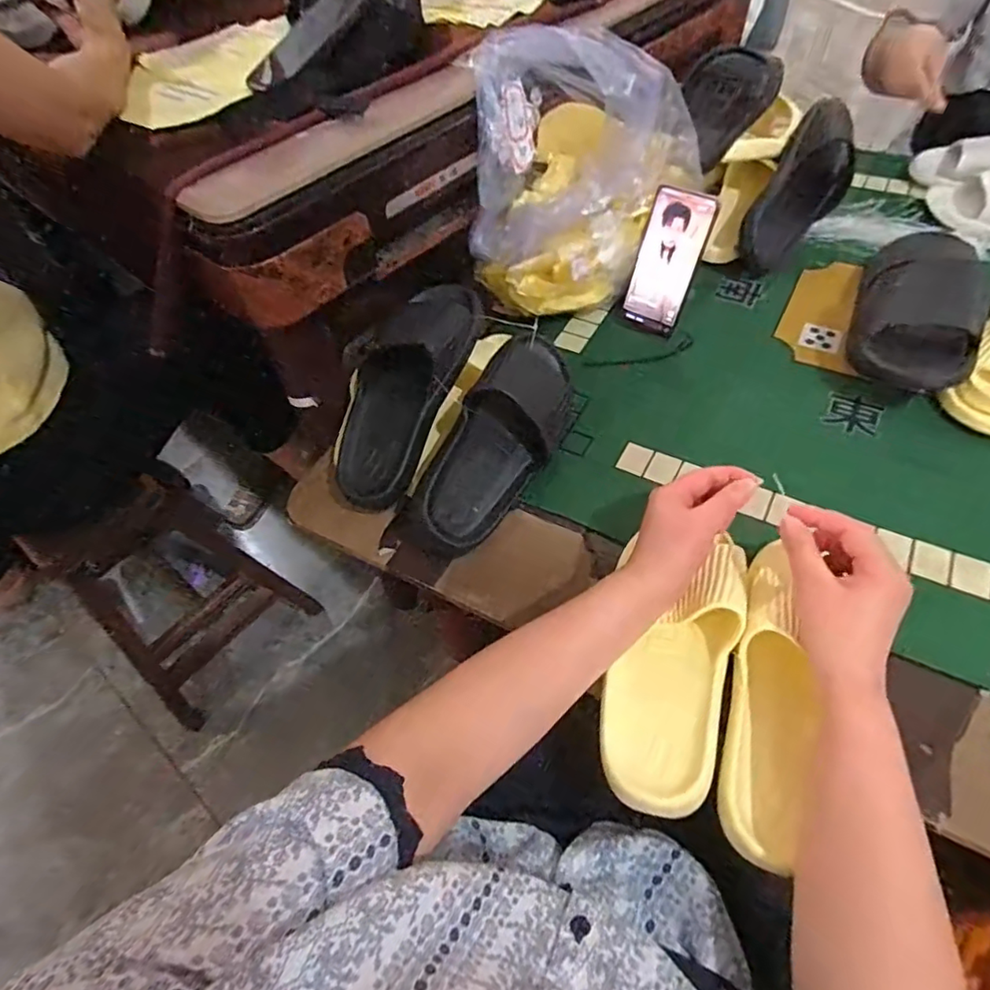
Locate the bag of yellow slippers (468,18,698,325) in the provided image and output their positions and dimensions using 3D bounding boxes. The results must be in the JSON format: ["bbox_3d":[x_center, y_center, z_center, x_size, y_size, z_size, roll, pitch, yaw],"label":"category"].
[{"bbox_3d":[0.088,-0.377,0.676,0.259,0.247,0.161,-21,55,-9],"label":"bag of yellow slippers"}]

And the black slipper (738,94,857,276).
[{"bbox_3d":[0.413,-0.417,0.786,0.082,0.091,0.235,34,88,26],"label":"black slipper"}]

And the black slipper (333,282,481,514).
[{"bbox_3d":[-0.099,-0.108,0.594,0.096,0.074,0.252,21,83,19],"label":"black slipper"}]

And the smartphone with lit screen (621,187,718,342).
[{"bbox_3d":[0.204,-0.277,0.687,0.076,0.155,0.009,28,35,23],"label":"smartphone with lit screen"}]

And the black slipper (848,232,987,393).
[{"bbox_3d":[0.490,-0.246,0.663,0.110,0.103,0.303,19,58,18],"label":"black slipper"}]

